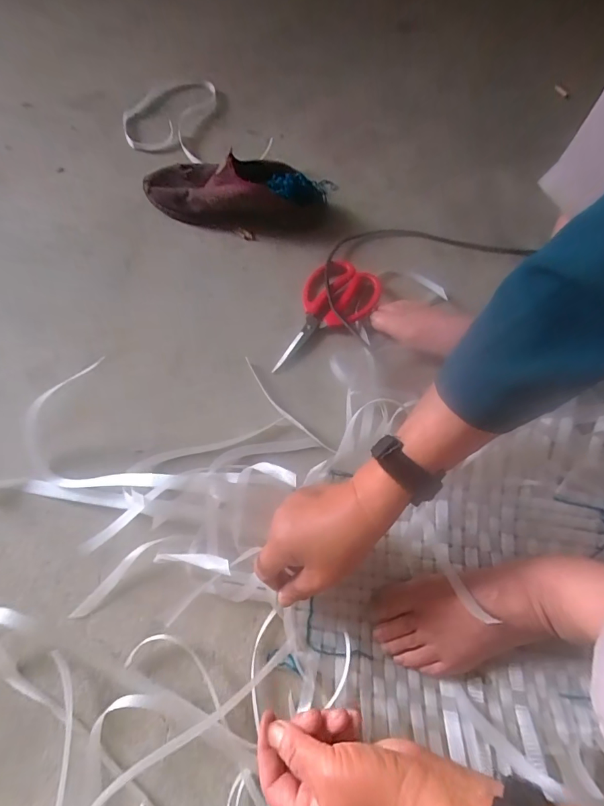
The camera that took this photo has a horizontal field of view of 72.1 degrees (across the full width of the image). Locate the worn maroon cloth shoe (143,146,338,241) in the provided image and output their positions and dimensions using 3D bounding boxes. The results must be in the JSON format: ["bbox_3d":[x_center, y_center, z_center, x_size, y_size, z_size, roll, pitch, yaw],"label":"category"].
[{"bbox_3d":[-0.082,-0.292,0.566,0.255,0.065,0.103,2,65,-4],"label":"worn maroon cloth shoe"}]

